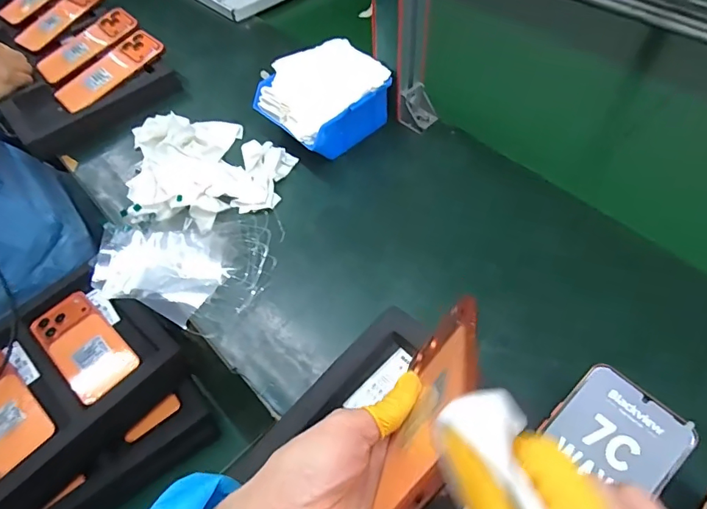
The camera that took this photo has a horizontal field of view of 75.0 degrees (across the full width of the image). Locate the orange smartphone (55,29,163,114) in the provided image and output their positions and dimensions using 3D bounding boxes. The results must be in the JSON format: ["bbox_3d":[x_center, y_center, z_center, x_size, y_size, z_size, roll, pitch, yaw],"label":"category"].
[{"bbox_3d":[-0.358,-0.270,0.674,0.060,0.015,0.160,44,77,12],"label":"orange smartphone"}]

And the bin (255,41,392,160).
[{"bbox_3d":[-0.037,-0.198,0.580,0.148,0.069,0.129,-33,61,-21],"label":"bin"}]

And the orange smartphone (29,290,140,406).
[{"bbox_3d":[-0.351,0.118,0.598,0.161,0.013,0.078,35,64,26],"label":"orange smartphone"}]

